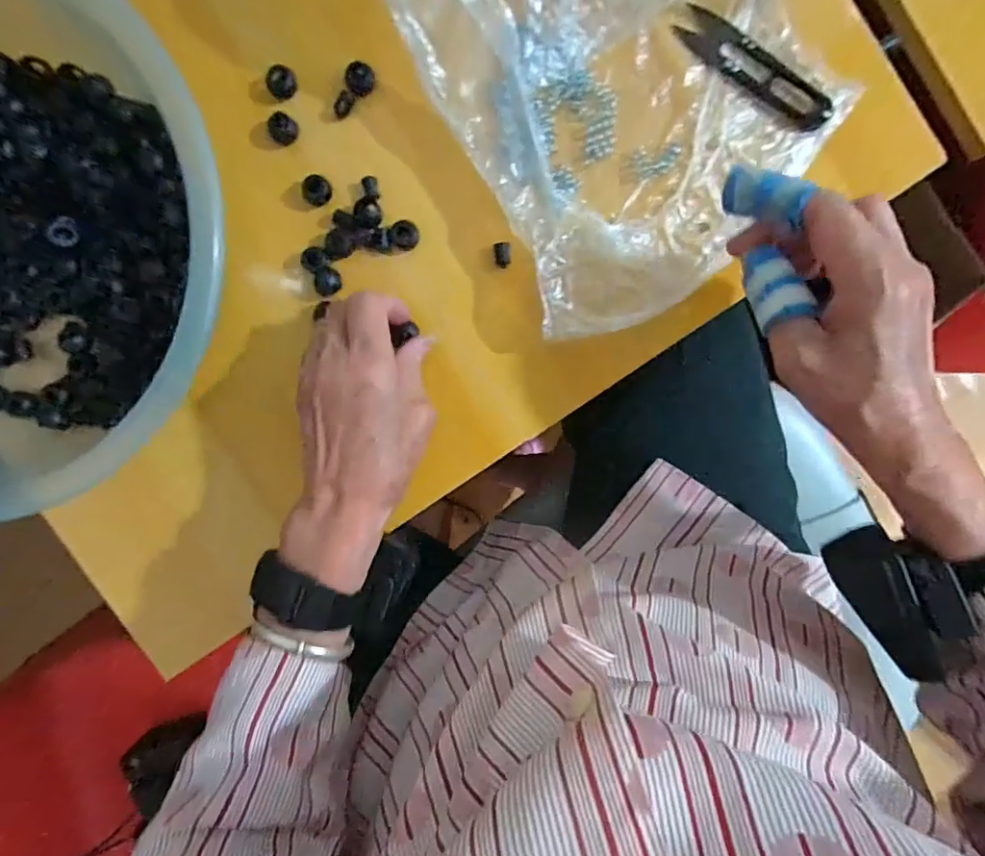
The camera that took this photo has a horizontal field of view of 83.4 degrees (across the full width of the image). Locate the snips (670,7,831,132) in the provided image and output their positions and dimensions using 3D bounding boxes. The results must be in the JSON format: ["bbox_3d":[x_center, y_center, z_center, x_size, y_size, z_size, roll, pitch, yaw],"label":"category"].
[{"bbox_3d":[0.152,-0.208,0.320,0.100,0.004,0.023,37,96,0],"label":"snips"}]

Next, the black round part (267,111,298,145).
[{"bbox_3d":[-0.127,-0.181,0.335,0.016,0.011,0.014,-43,91,6],"label":"black round part"}]

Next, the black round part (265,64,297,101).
[{"bbox_3d":[-0.126,-0.207,0.334,0.018,0.014,0.016,-35,92,5],"label":"black round part"}]

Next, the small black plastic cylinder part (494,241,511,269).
[{"bbox_3d":[0.006,-0.106,0.339,0.010,0.011,0.016,-3,94,4],"label":"small black plastic cylinder part"}]

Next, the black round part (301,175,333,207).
[{"bbox_3d":[-0.107,-0.145,0.340,0.014,0.014,0.017,35,96,0],"label":"black round part"}]

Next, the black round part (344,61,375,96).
[{"bbox_3d":[-0.079,-0.209,0.331,0.017,0.013,0.013,-28,92,5],"label":"black round part"}]

